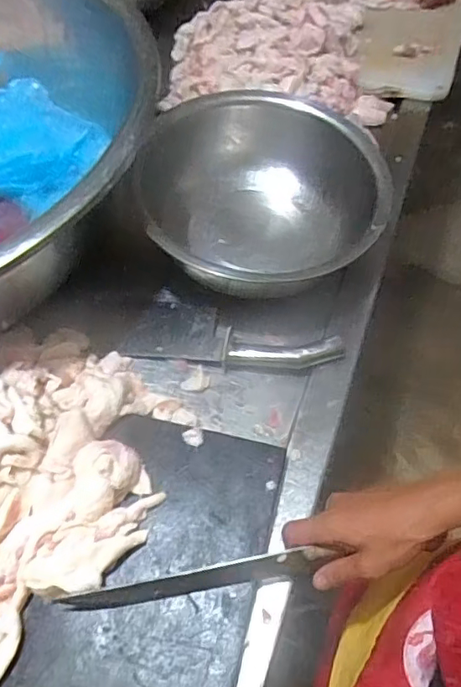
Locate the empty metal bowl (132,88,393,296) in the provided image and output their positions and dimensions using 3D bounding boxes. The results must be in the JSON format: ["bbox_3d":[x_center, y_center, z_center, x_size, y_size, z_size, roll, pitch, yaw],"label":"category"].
[{"bbox_3d":[0.046,-0.186,0.779,0.337,0.135,0.336,1,57,-2],"label":"empty metal bowl"}]

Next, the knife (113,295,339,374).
[{"bbox_3d":[0.005,-0.012,0.711,0.267,0.036,0.091,6,57,2],"label":"knife"}]

